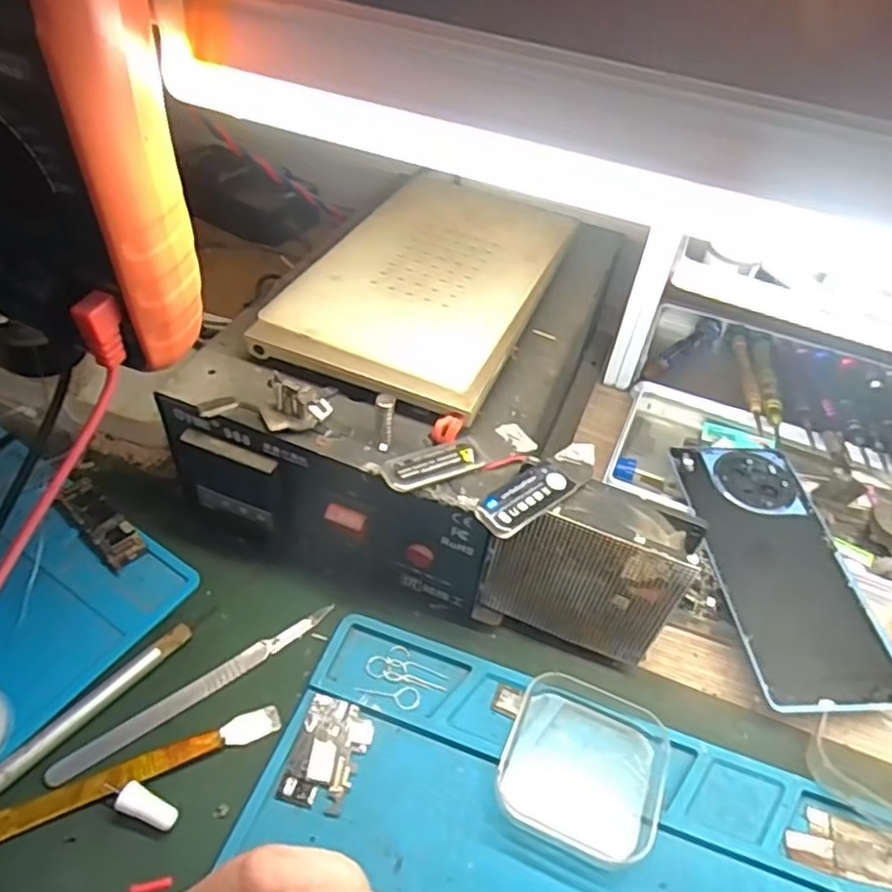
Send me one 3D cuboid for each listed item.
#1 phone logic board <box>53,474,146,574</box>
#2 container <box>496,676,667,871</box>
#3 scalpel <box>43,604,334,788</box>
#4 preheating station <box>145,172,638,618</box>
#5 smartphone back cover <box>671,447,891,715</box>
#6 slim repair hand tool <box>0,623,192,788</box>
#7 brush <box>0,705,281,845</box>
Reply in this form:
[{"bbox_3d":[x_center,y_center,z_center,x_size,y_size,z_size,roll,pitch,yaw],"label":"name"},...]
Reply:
[{"bbox_3d":[-0.177,0.039,0.351,0.062,0.006,0.020,35,53,25],"label":"phone logic board"},{"bbox_3d":[0.058,0.132,0.284,0.065,0.016,0.062,20,48,13],"label":"container"},{"bbox_3d":[-0.106,0.107,0.303,0.129,0.007,0.010,-28,55,-29],"label":"scalpel"},{"bbox_3d":[-0.009,-0.047,0.381,0.165,0.103,0.235,20,48,13],"label":"preheating station"},{"bbox_3d":[0.173,0.061,0.362,0.073,0.005,0.158,0,47,-7],"label":"smartphone back cover"},{"bbox_3d":[-0.160,0.117,0.282,0.008,0.006,0.126,33,52,23],"label":"slim repair hand tool"},{"bbox_3d":[-0.127,0.132,0.276,0.119,0.007,0.012,-17,51,-21],"label":"brush"}]

